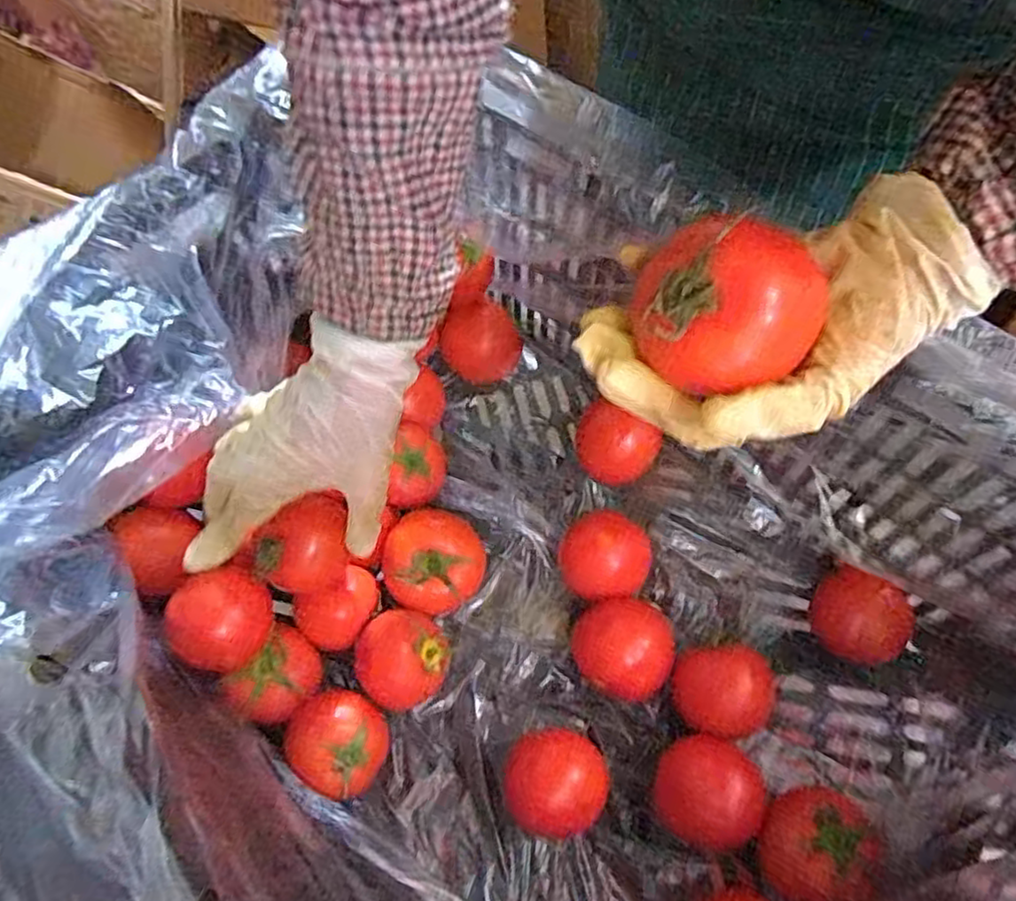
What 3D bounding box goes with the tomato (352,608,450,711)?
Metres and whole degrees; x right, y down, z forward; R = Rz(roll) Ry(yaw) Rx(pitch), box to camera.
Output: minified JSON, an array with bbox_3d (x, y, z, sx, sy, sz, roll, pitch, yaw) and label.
[{"bbox_3d":[-0.073,0.143,0.462,0.060,0.048,0.059,-1,62,2],"label":"tomato"}]

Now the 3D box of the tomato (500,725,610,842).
[{"bbox_3d":[0.031,0.209,0.427,0.065,0.043,0.062,22,65,13],"label":"tomato"}]

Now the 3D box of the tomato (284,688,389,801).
[{"bbox_3d":[-0.108,0.187,0.439,0.063,0.051,0.055,31,68,17],"label":"tomato"}]

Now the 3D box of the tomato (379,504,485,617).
[{"bbox_3d":[-0.052,0.082,0.481,0.068,0.056,0.066,-1,62,2],"label":"tomato"}]

